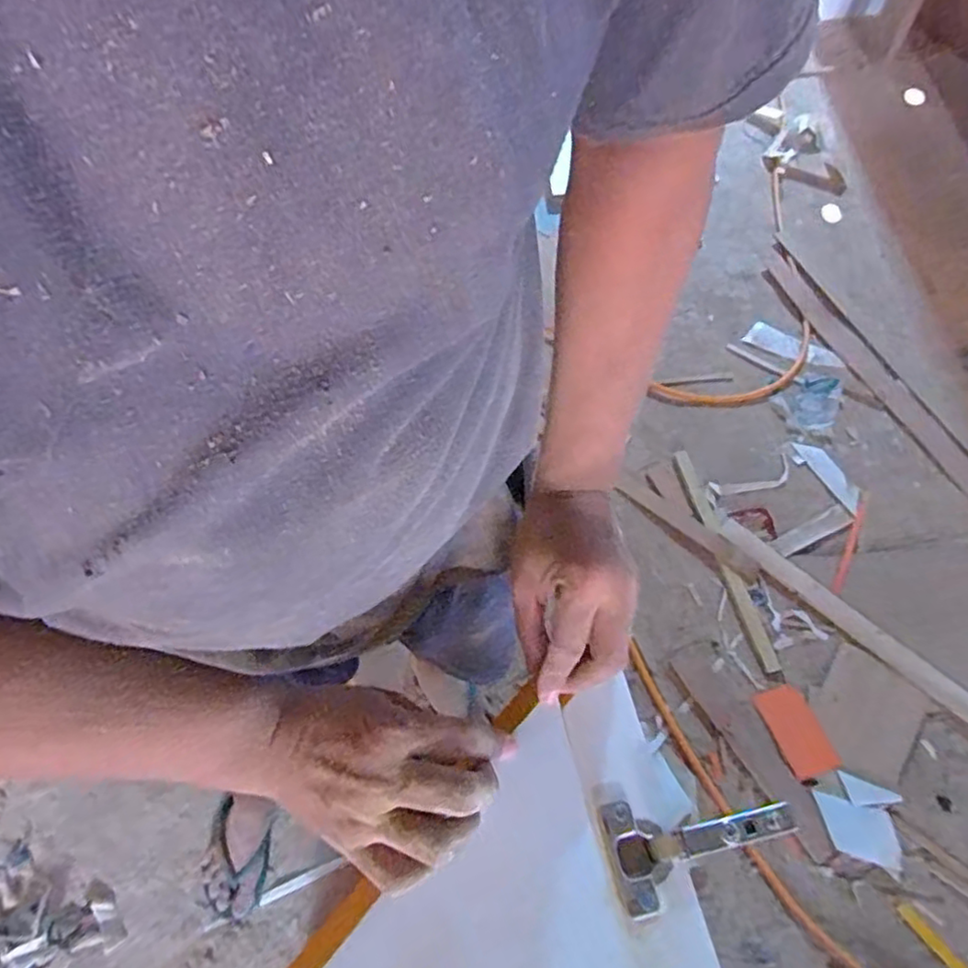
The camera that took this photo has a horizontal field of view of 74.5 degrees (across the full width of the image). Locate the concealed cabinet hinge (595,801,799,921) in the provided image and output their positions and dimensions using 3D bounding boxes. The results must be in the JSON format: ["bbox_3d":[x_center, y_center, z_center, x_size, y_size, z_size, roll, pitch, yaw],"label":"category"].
[{"bbox_3d":[0.131,0.218,0.388,0.113,0.019,0.059,-12,61,-4],"label":"concealed cabinet hinge"}]

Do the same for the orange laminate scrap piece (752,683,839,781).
[{"bbox_3d":[0.590,0.467,1.207,0.095,0.009,0.162,-15,62,-6],"label":"orange laminate scrap piece"}]

